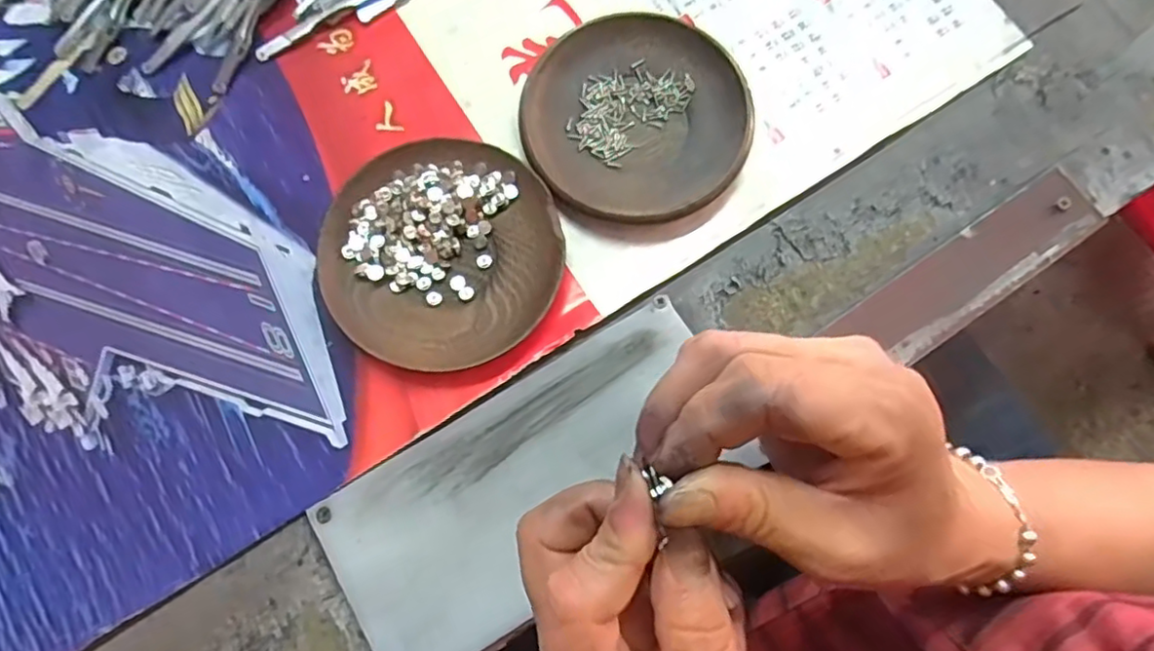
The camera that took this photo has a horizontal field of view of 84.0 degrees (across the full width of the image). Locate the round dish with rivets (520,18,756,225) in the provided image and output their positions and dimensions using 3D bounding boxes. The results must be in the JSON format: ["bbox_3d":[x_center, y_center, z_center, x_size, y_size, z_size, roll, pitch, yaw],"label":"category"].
[{"bbox_3d":[0.030,-0.105,0.330,0.112,0.020,0.108,0,79,0],"label":"round dish with rivets"}]

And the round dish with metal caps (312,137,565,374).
[{"bbox_3d":[-0.067,-0.036,0.318,0.112,0.015,0.115,0,79,0],"label":"round dish with metal caps"}]

